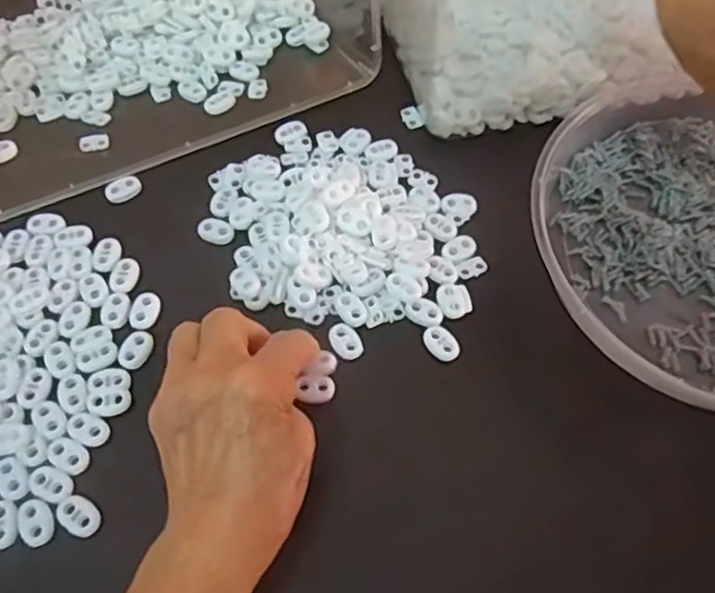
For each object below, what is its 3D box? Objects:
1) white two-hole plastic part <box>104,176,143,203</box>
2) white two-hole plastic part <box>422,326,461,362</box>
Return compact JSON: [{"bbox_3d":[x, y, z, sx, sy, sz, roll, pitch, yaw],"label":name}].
[{"bbox_3d":[-0.149,-0.069,0.415,0.023,0.004,0.017,-25,65,-15],"label":"white two-hole plastic part"},{"bbox_3d":[0.048,0.026,0.370,0.017,0.004,0.022,-38,69,-20],"label":"white two-hole plastic part"}]

